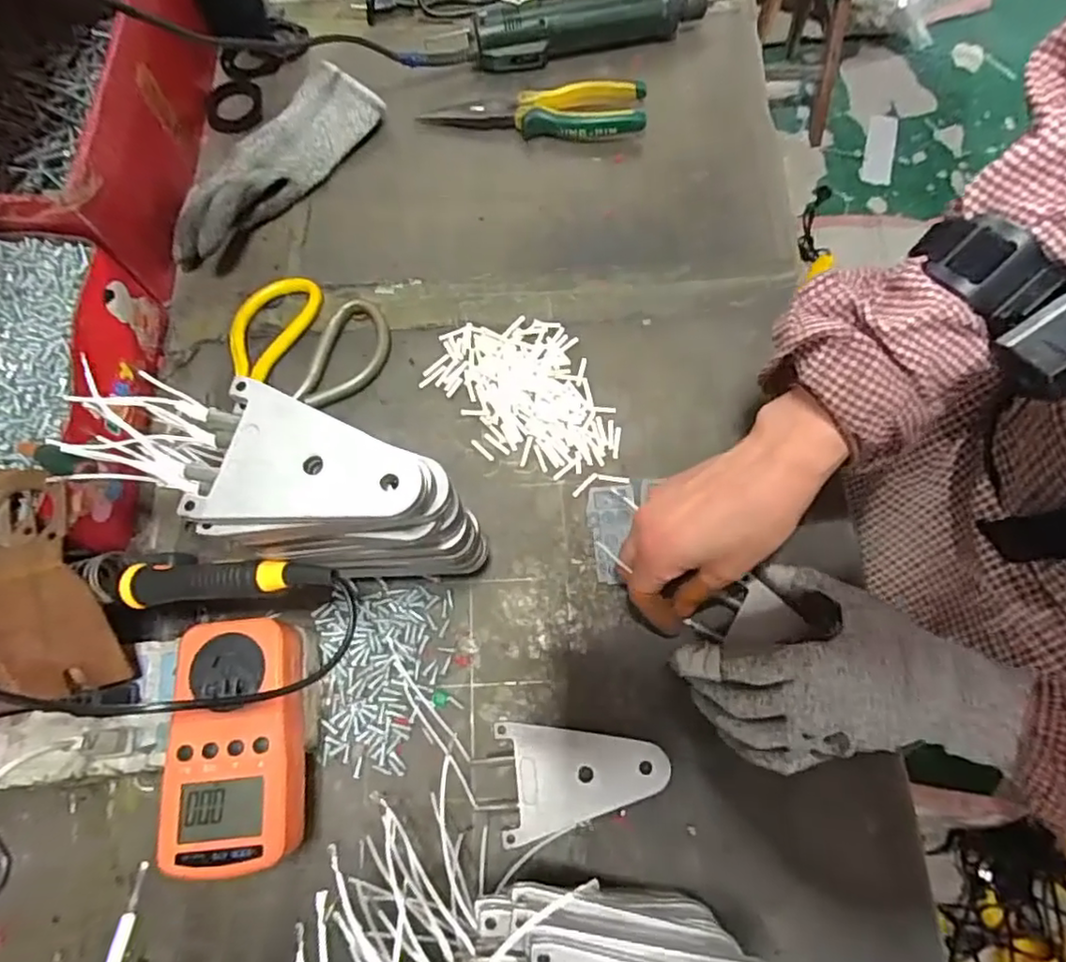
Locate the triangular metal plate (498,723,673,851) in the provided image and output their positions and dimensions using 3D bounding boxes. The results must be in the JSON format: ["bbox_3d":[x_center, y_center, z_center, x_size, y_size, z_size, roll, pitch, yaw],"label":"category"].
[{"bbox_3d":[0.031,0.179,0.388,0.100,0.012,0.063,-5,70,-1],"label":"triangular metal plate"}]

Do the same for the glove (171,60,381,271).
[{"bbox_3d":[-0.221,-0.264,0.533,0.070,0.044,0.214,34,74,12],"label":"glove"}]

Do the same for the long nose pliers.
[{"bbox_3d":[0.001,-0.322,0.558,0.189,0.035,0.039,0,70,1],"label":"long nose pliers"}]

